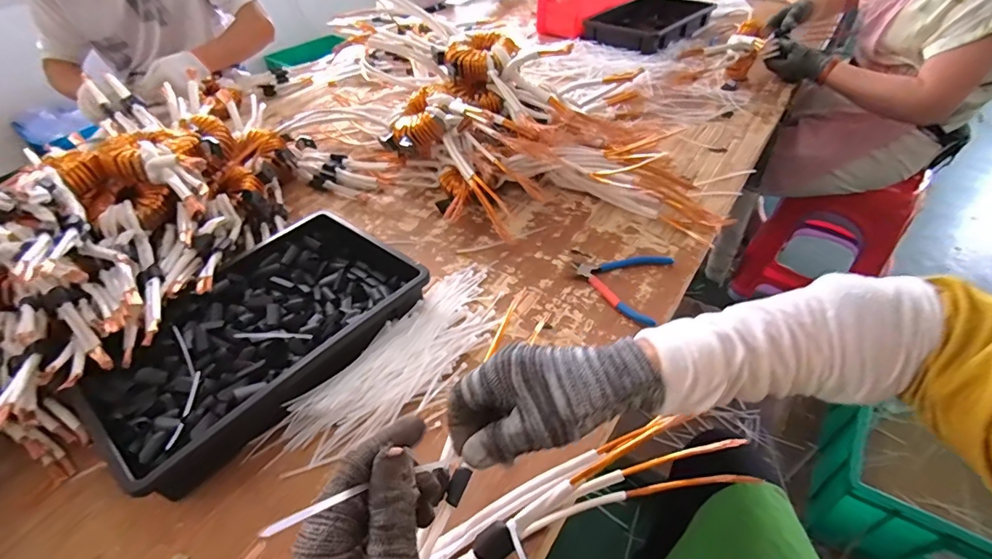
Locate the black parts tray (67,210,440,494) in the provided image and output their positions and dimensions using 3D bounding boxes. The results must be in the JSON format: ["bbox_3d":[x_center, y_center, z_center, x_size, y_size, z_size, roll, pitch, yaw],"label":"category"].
[{"bbox_3d":[-0.293,0.057,0.586,0.256,0.050,0.373,27,52,28],"label":"black parts tray"}]

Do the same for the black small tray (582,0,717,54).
[{"bbox_3d":[0.474,-0.792,1.427,0.245,0.048,0.456,30,54,30],"label":"black small tray"}]

